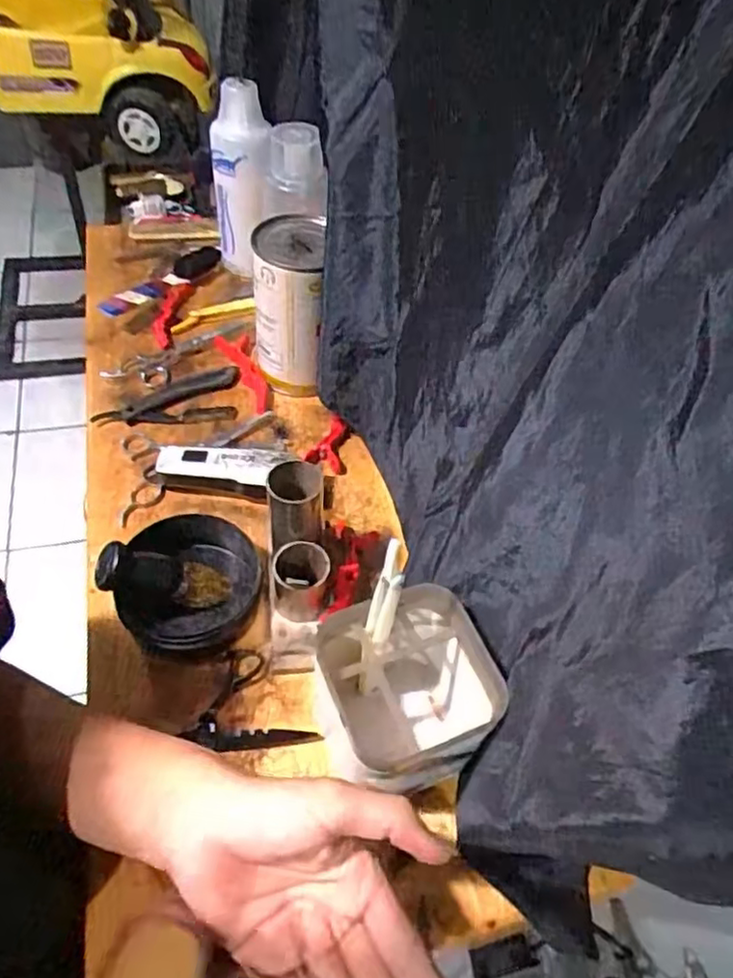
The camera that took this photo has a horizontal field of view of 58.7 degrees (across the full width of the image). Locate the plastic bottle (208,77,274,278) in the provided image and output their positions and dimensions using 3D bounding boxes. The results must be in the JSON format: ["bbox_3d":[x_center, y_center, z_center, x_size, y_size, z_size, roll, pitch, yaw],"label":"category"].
[{"bbox_3d":[-0.127,-0.313,0.675,0.062,0.180,0.050,6,50,-2],"label":"plastic bottle"}]

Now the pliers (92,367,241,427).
[{"bbox_3d":[-0.181,-0.082,0.606,0.130,0.009,0.061,-9,52,-14],"label":"pliers"}]

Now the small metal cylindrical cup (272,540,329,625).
[{"bbox_3d":[-0.046,0.066,0.454,0.037,0.050,0.035,-2,50,-9],"label":"small metal cylindrical cup"}]

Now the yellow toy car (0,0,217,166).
[{"bbox_3d":[-0.700,-0.971,1.498,0.652,0.292,0.305,-5,51,-10],"label":"yellow toy car"}]

